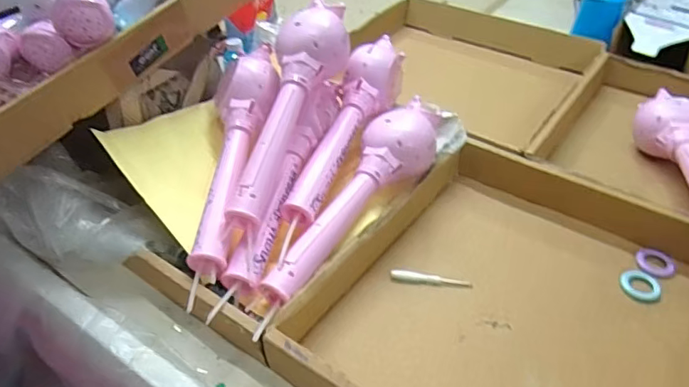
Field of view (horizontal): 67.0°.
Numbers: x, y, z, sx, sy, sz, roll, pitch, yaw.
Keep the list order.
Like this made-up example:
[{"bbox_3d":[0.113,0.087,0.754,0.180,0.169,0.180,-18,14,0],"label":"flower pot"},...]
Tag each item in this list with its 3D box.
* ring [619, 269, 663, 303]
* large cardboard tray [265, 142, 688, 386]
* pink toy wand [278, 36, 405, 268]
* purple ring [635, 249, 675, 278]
[{"bbox_3d":[0.308,0.095,0.542,0.040,0.009,0.037,-1,41,1],"label":"ring"},{"bbox_3d":[0.174,0.110,0.498,0.357,0.065,0.368,25,48,28],"label":"large cardboard tray"},{"bbox_3d":[-0.003,-0.070,0.610,0.061,0.054,0.363,16,56,15],"label":"pink toy wand"},{"bbox_3d":[0.339,0.075,0.565,0.036,0.007,0.038,-1,41,1],"label":"purple ring"}]

